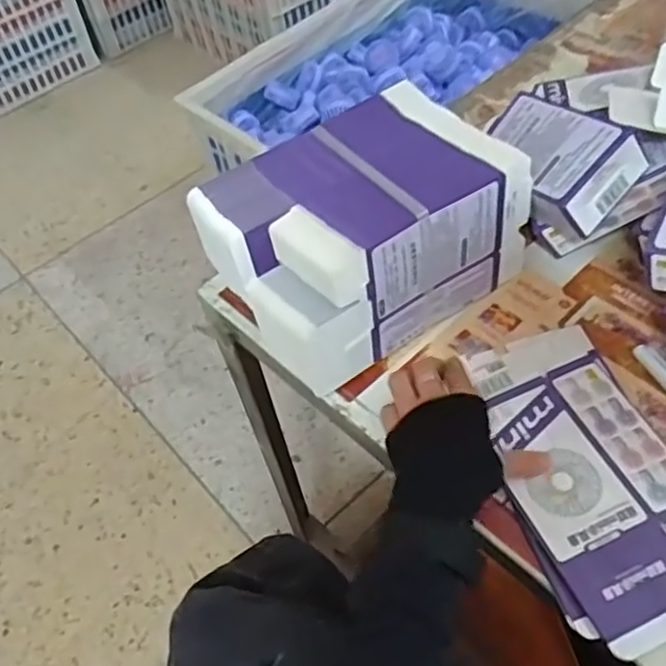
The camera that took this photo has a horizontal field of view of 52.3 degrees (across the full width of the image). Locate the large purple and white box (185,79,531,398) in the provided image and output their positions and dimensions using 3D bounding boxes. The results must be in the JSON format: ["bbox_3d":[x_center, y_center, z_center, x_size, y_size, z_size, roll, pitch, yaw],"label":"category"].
[{"bbox_3d":[0.025,-0.083,0.566,0.222,0.115,0.152,-32,56,-18],"label":"large purple and white box"}]

